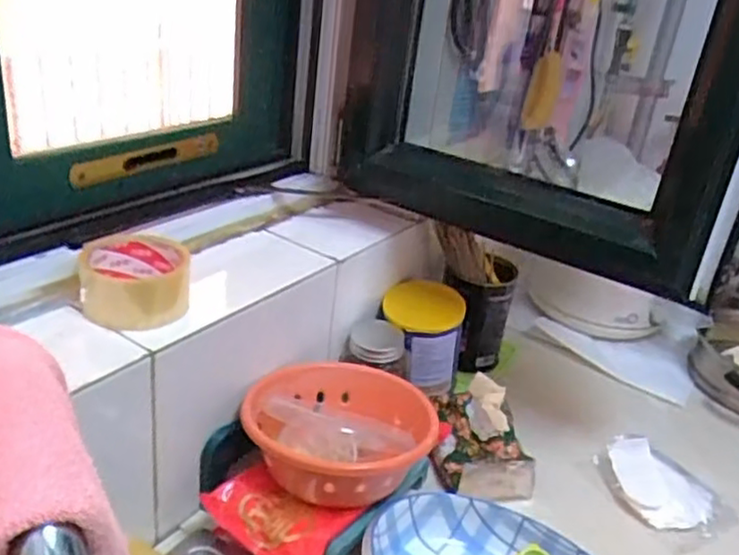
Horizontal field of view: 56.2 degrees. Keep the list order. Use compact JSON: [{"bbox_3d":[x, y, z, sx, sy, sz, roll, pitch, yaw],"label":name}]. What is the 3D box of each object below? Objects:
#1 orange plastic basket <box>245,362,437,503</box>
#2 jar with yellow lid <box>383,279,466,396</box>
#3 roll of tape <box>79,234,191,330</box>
[{"bbox_3d":[-0.028,0.145,0.659,0.176,0.065,0.165,8,26,0],"label":"orange plastic basket"},{"bbox_3d":[0.065,0.075,0.860,0.097,0.121,0.091,6,26,-3],"label":"jar with yellow lid"},{"bbox_3d":[-0.204,0.003,0.608,0.091,0.046,0.091,0,27,-16],"label":"roll of tape"}]

